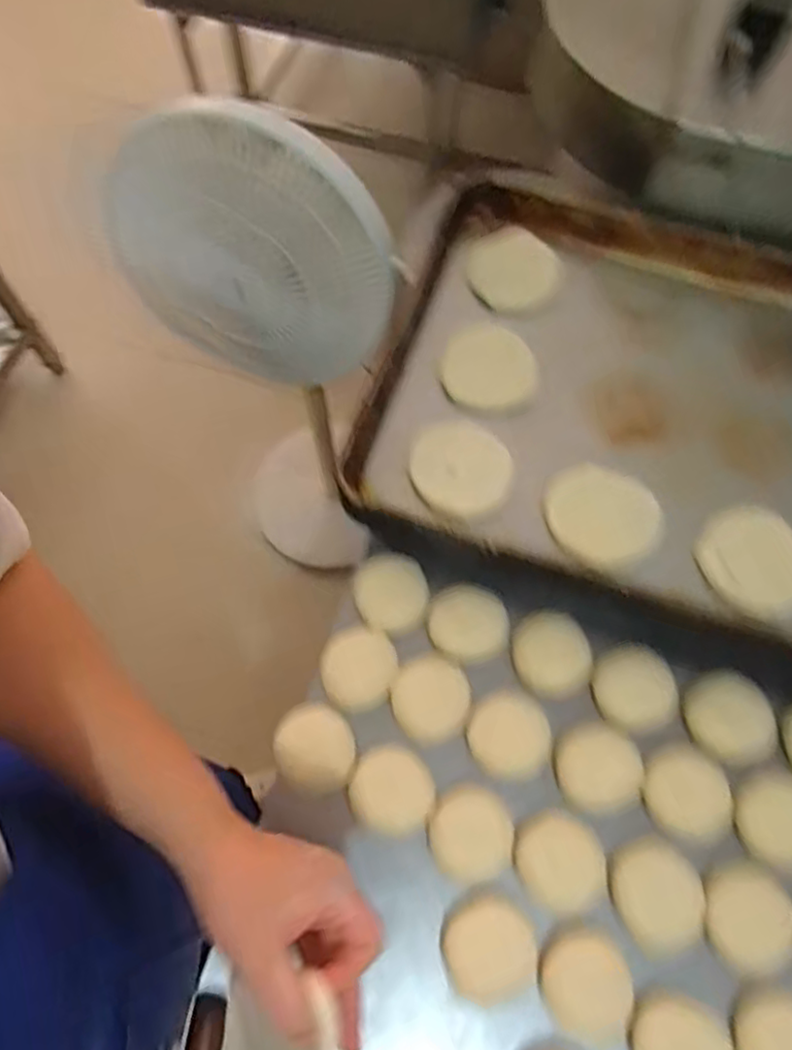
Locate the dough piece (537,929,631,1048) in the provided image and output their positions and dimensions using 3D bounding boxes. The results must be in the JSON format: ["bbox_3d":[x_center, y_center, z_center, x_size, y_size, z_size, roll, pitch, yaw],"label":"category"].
[{"bbox_3d":[0.141,0.341,0.483,0.062,0.010,0.067,1,68,-2],"label":"dough piece"}]

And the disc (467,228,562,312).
[{"bbox_3d":[0.121,-0.267,0.682,0.097,0.012,0.085,-22,88,-11],"label":"disc"}]

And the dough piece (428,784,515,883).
[{"bbox_3d":[0.059,0.245,0.520,0.065,0.012,0.066,-6,68,-4],"label":"dough piece"}]

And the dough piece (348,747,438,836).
[{"bbox_3d":[-0.004,0.214,0.525,0.064,0.022,0.064,-21,70,-10],"label":"dough piece"}]

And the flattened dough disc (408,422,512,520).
[{"bbox_3d":[0.059,-0.052,0.599,0.088,0.011,0.089,-2,71,5],"label":"flattened dough disc"}]

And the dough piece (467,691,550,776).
[{"bbox_3d":[0.095,0.176,0.549,0.066,0.006,0.065,-20,70,-10],"label":"dough piece"}]

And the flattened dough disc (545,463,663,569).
[{"bbox_3d":[0.188,-0.012,0.590,0.095,0.015,0.100,1,68,-2],"label":"flattened dough disc"}]

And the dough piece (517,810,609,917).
[{"bbox_3d":[0.130,0.264,0.511,0.068,0.014,0.072,-20,70,-10],"label":"dough piece"}]

